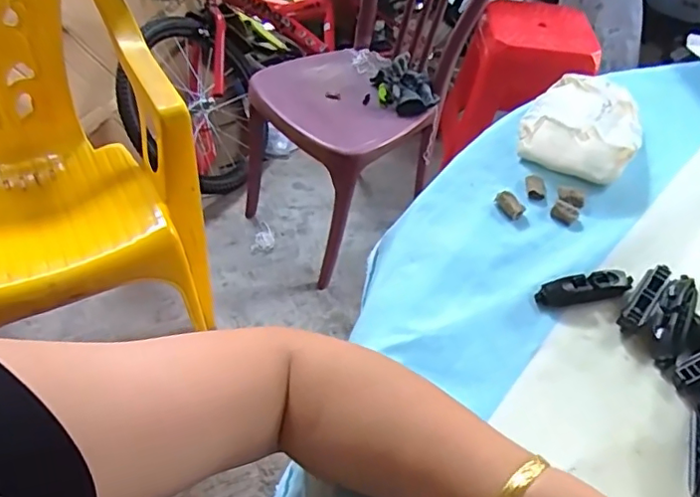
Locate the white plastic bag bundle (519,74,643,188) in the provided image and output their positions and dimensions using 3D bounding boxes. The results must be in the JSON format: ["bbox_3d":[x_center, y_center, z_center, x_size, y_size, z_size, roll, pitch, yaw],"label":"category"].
[{"bbox_3d":[0.241,-0.131,0.581,0.107,0.040,0.143,28,51,18],"label":"white plastic bag bundle"}]

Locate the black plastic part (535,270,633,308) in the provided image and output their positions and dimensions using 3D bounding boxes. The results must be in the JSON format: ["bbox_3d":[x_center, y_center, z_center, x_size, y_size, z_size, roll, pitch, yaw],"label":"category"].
[{"bbox_3d":[0.186,0.030,0.448,0.078,0.018,0.020,-9,50,-14],"label":"black plastic part"}]

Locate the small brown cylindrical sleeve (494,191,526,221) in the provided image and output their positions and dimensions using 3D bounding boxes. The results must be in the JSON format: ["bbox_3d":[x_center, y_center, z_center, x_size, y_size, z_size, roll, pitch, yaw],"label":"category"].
[{"bbox_3d":[0.144,-0.040,0.512,0.014,0.014,0.026,-24,55,-26],"label":"small brown cylindrical sleeve"}]

